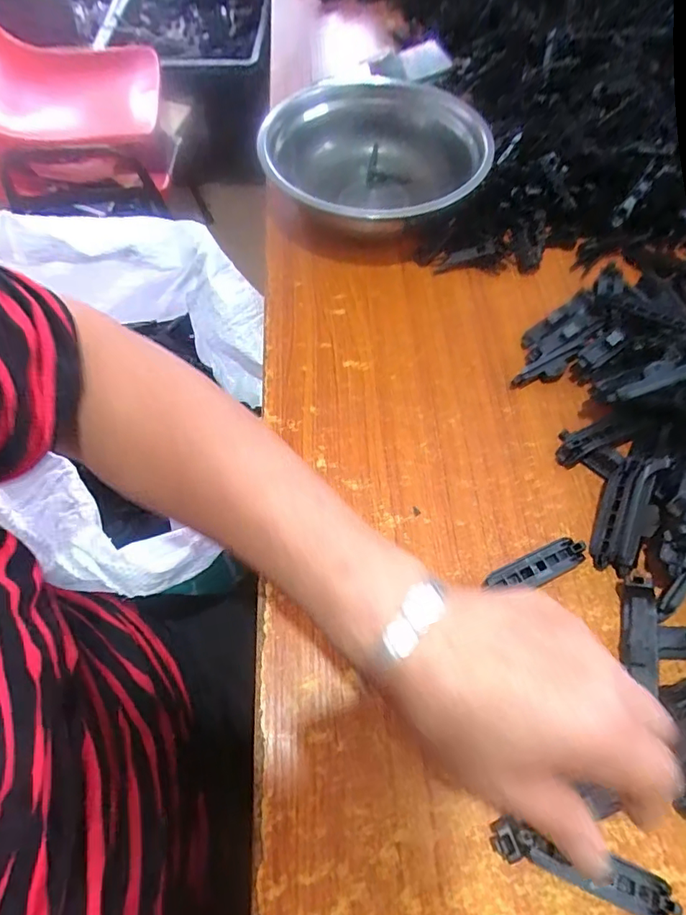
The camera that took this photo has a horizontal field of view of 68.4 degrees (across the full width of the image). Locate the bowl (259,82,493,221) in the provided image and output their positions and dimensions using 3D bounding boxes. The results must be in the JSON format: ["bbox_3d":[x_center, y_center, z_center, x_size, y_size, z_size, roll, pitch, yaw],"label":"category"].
[{"bbox_3d":[0.026,-0.293,0.492,0.181,0.065,0.206,-19,61,-9],"label":"bowl"}]

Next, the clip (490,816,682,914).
[{"bbox_3d":[0.114,0.196,0.240,0.083,0.017,0.018,16,62,11],"label":"clip"}]

